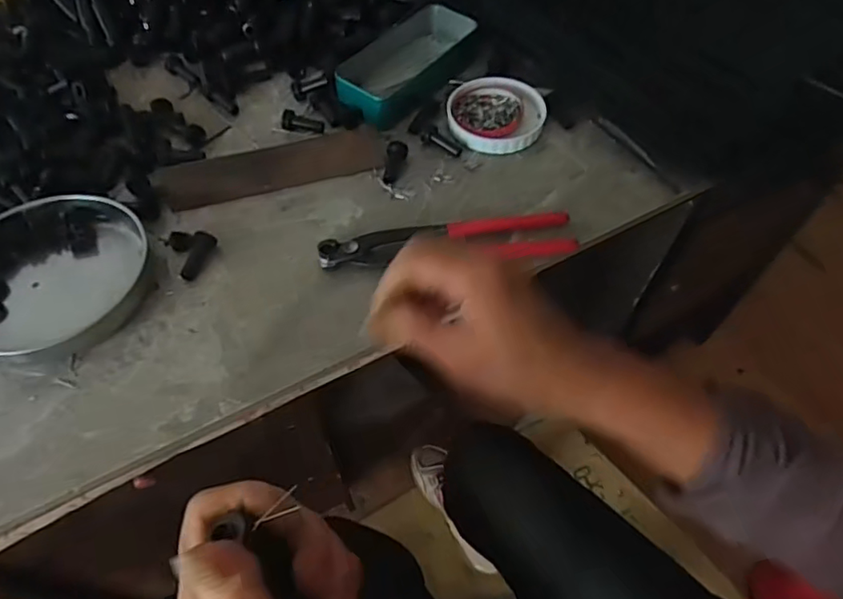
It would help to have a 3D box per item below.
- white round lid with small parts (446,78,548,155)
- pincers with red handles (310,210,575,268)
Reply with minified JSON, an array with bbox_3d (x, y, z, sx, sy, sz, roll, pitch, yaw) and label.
[{"bbox_3d":[0.068,-0.168,0.523,0.089,0.014,0.083,0,56,0],"label":"white round lid with small parts"},{"bbox_3d":[0.019,-0.043,0.441,0.191,0.018,0.057,-11,57,-7],"label":"pincers with red handles"}]

